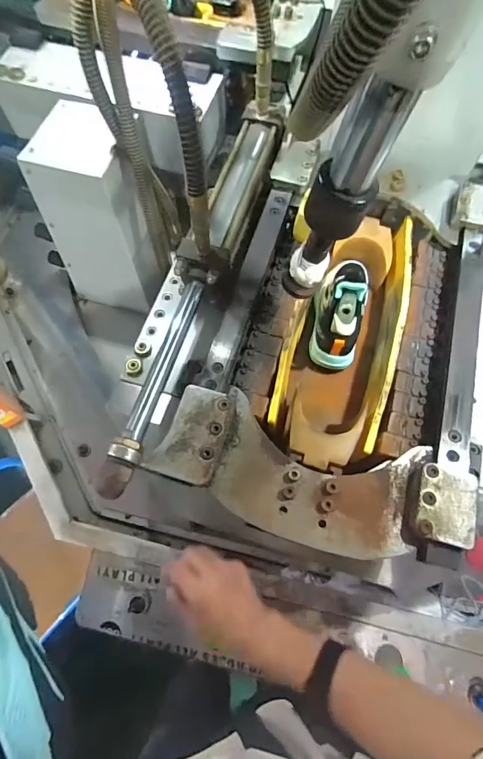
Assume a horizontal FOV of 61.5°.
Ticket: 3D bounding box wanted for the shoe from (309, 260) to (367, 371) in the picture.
[{"bbox_3d":[0.160,-0.120,0.623,0.078,0.091,0.197,12,69,4],"label":"shoe"}]

